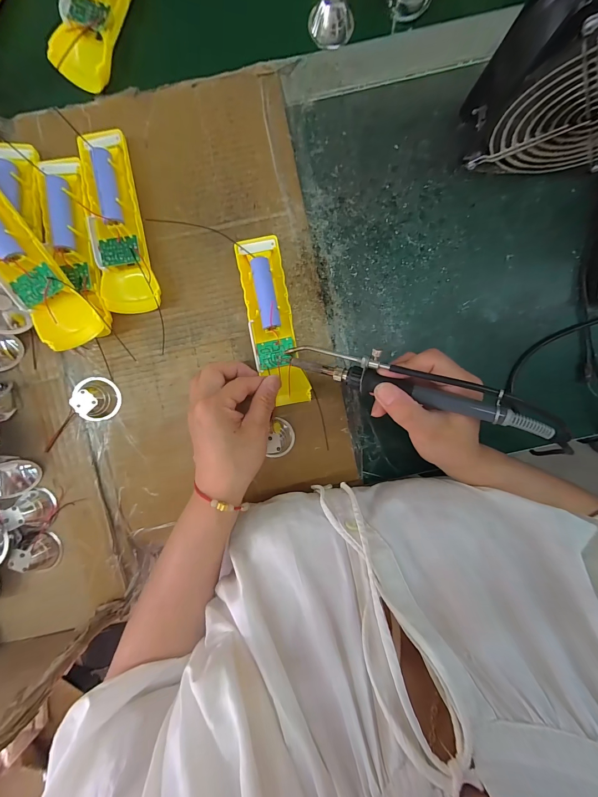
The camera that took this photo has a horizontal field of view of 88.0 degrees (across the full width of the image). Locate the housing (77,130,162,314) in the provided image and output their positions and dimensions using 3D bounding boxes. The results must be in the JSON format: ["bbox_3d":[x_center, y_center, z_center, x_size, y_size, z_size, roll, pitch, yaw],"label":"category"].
[{"bbox_3d":[-0.162,-0.157,0.283,0.048,0.024,0.150,-7,94,0],"label":"housing"}]

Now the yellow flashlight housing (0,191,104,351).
[{"bbox_3d":[-0.232,-0.117,0.259,0.041,0.035,0.155,-28,110,0],"label":"yellow flashlight housing"}]

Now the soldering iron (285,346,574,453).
[{"bbox_3d":[0.096,-0.008,0.242,0.213,0.031,0.028,17,94,15],"label":"soldering iron"}]

